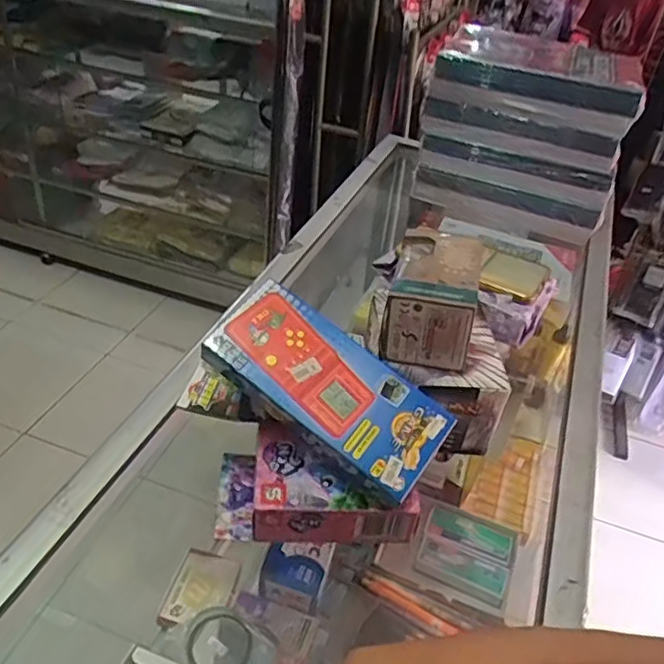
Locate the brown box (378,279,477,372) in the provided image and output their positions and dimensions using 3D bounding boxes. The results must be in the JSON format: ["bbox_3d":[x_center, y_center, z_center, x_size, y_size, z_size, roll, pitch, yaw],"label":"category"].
[{"bbox_3d":[0.073,-0.005,0.475,0.067,0.067,0.019,14,38,8],"label":"brown box"}]

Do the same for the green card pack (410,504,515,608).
[{"bbox_3d":[0.145,0.237,0.678,0.095,0.016,0.078,19,39,14],"label":"green card pack"}]

